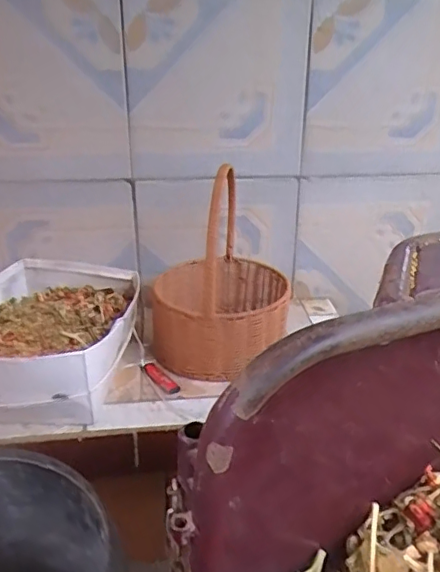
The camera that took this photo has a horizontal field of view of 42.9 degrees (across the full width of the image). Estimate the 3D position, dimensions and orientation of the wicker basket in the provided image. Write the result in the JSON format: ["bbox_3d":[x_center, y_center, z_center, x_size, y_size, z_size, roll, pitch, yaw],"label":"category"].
[{"bbox_3d":[-0.001,-0.034,0.915,0.218,0.280,0.235,0,26,0],"label":"wicker basket"}]

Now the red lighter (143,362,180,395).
[{"bbox_3d":[-0.092,0.142,0.864,0.021,0.010,0.082,-20,32,-35],"label":"red lighter"}]

